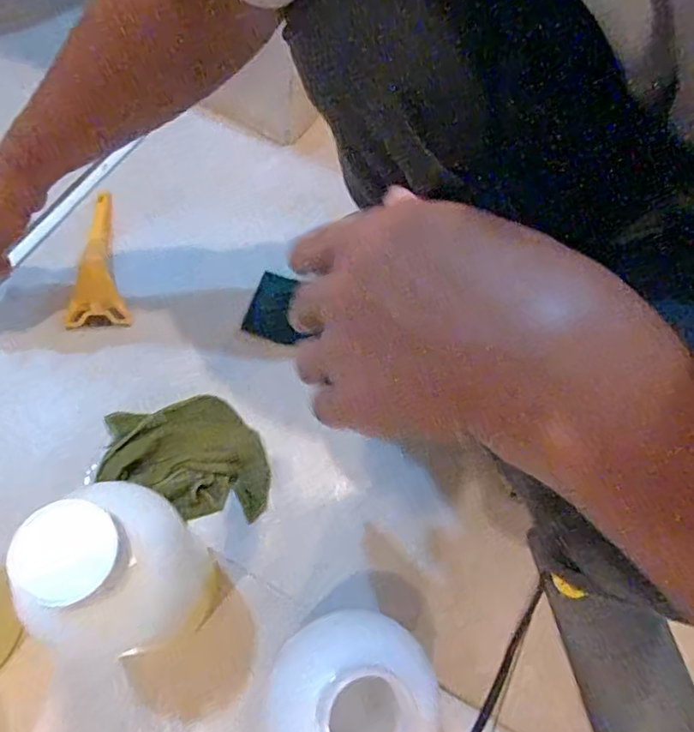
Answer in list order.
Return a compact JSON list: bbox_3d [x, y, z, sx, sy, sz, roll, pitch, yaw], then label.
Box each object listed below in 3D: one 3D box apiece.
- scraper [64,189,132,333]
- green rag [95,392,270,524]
[{"bbox_3d":[-0.245,-0.108,0.569,0.053,0.014,0.149,-1,65,-7],"label":"scraper"},{"bbox_3d":[-0.140,0.076,0.488,0.139,0.035,0.111,3,65,-6],"label":"green rag"}]

